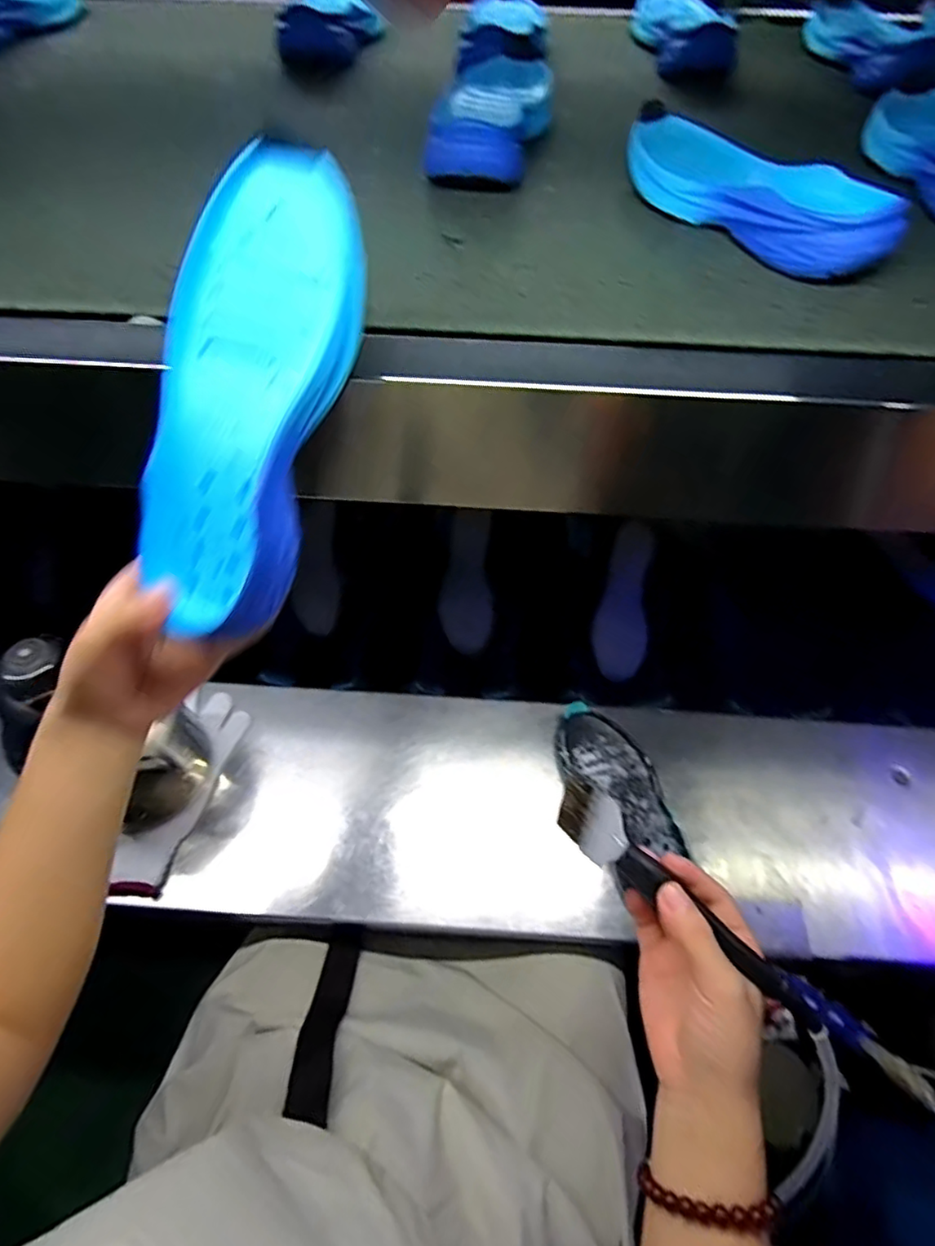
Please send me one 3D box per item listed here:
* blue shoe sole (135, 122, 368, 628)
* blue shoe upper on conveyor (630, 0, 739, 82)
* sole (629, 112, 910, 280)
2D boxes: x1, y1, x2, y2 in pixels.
[{"bbox_3d":[-0.112,-0.108,0.295,0.089,0.032,0.223,18,100,10],"label":"blue shoe sole"},{"bbox_3d":[0.239,-0.677,0.667,0.099,0.041,0.222,4,56,1],"label":"blue shoe upper on conveyor"},{"bbox_3d":[0.199,-0.315,0.427,0.084,0.042,0.227,-30,62,-19],"label":"sole"}]

